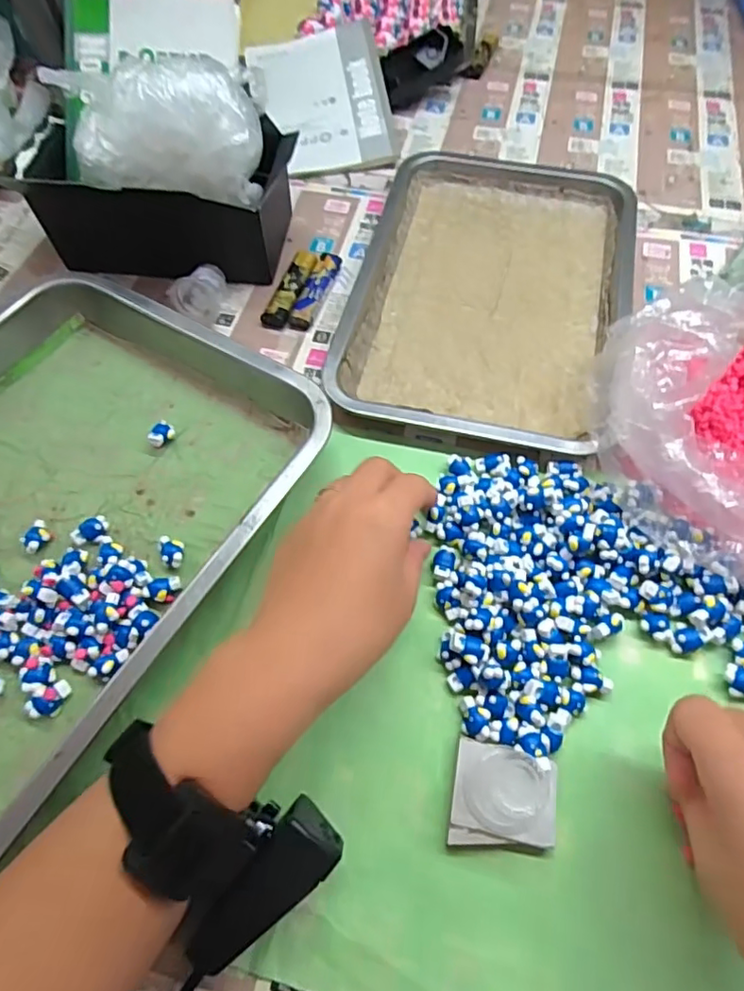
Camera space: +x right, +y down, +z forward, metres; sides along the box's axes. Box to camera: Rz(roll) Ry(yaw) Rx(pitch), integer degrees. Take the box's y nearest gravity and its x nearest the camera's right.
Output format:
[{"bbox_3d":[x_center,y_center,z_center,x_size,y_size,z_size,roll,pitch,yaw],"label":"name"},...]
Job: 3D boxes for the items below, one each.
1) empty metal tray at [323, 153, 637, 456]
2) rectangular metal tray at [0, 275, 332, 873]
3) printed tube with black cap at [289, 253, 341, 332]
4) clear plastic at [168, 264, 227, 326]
[{"bbox_3d":[0.098,-0.174,0.455,0.205,0.022,0.313,12,62,8],"label":"empty metal tray"},{"bbox_3d":[-0.224,0.019,0.338,0.286,0.045,0.334,26,64,15],"label":"rectangular metal tray"},{"bbox_3d":[-0.046,-0.169,0.462,0.017,0.012,0.084,14,62,9],"label":"printed tube with black cap"},{"bbox_3d":[-0.139,-0.162,0.449,0.040,0.036,0.043,1,61,2],"label":"clear plastic"}]

